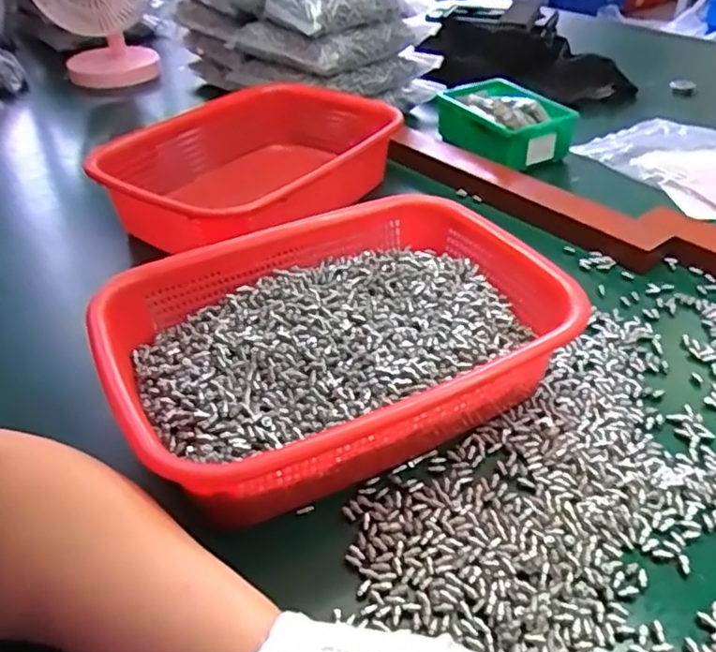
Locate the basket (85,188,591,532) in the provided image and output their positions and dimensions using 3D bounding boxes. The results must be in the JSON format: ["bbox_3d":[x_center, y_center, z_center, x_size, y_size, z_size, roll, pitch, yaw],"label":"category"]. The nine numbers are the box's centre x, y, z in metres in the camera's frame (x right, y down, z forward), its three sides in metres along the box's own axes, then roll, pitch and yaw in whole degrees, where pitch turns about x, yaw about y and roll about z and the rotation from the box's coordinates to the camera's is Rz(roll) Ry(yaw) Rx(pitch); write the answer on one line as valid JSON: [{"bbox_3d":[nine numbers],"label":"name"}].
[{"bbox_3d":[-0.010,0.008,0.430,0.287,0.073,0.214,-21,41,-22],"label":"basket"}]

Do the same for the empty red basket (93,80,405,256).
[{"bbox_3d":[-0.100,-0.158,0.661,0.216,0.099,0.316,21,44,27],"label":"empty red basket"}]

